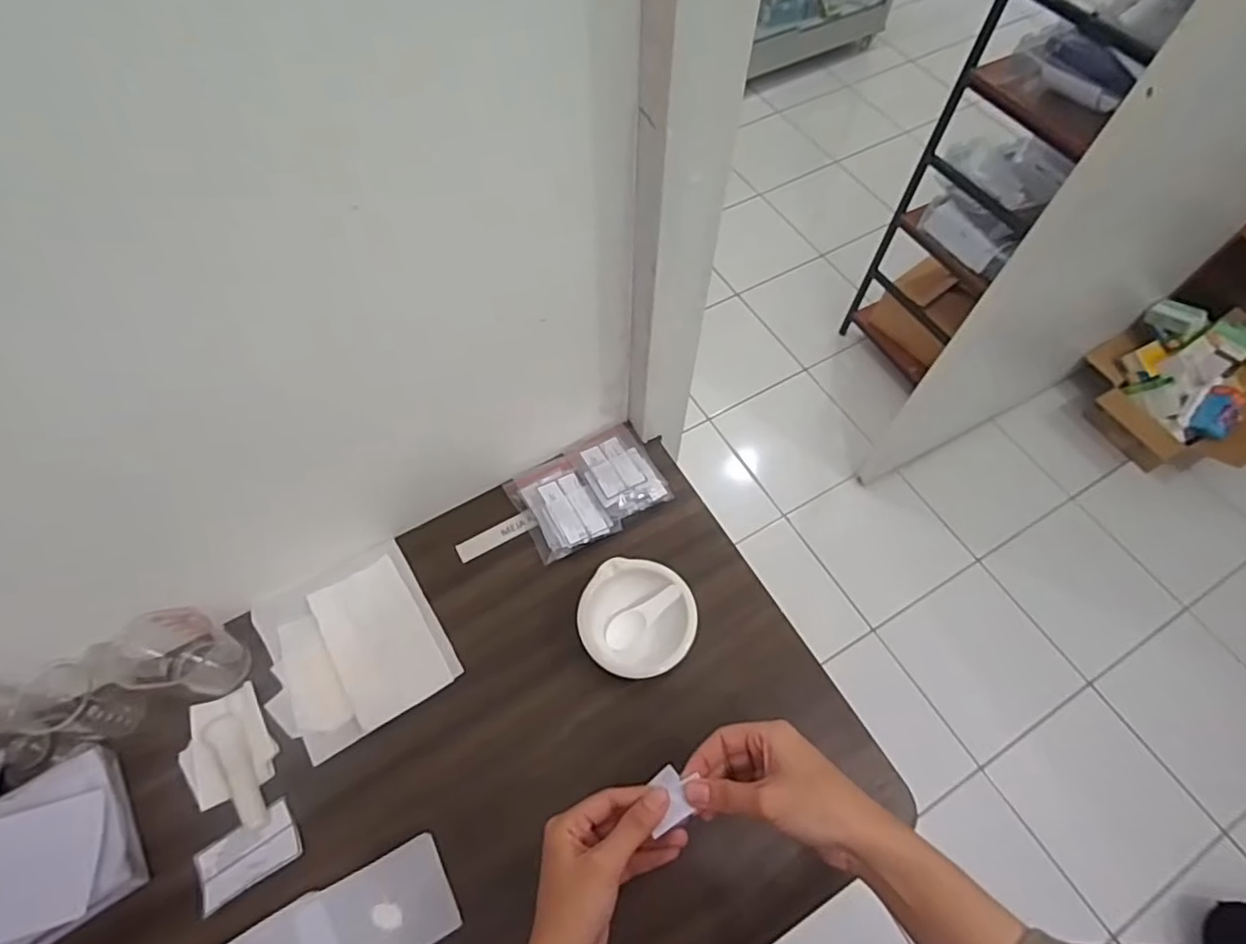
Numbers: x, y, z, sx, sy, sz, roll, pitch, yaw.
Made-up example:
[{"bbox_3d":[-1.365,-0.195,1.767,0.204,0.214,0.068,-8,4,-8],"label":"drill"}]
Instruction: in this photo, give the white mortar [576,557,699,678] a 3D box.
[{"bbox_3d":[0.013,0.132,0.562,0.099,0.049,0.092,0,62,0],"label":"white mortar"}]

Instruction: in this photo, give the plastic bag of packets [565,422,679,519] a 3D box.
[{"bbox_3d":[-0.003,-0.005,0.635,0.069,0.028,0.097,-28,65,-16],"label":"plastic bag of packets"}]

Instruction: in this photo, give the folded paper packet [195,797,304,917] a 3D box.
[{"bbox_3d":[-0.295,0.300,0.496,0.074,0.008,0.045,-31,66,-17],"label":"folded paper packet"}]

